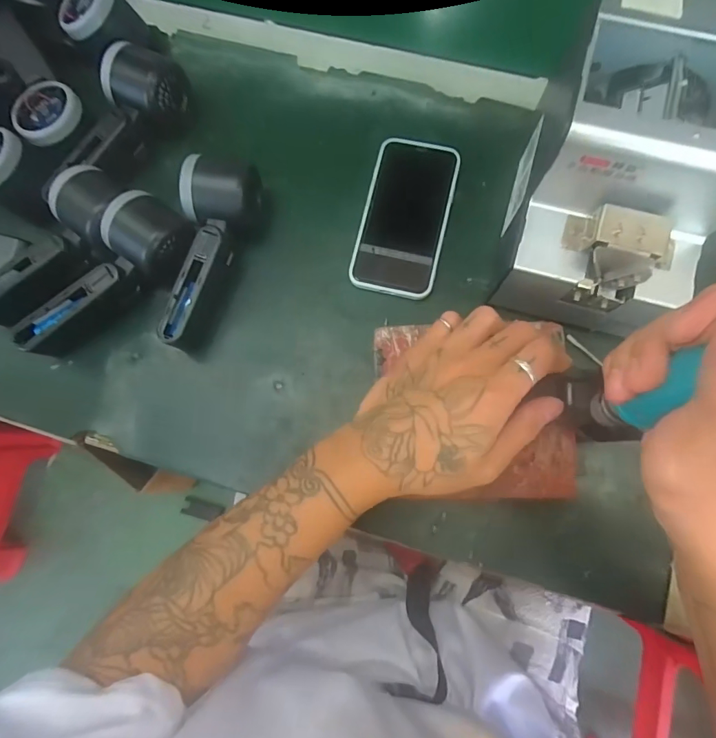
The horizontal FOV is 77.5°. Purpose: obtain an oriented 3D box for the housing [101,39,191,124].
[{"bbox_3d":[-0.194,-0.261,0.408,0.060,0.047,0.060,1,95,11],"label":"housing"}]

